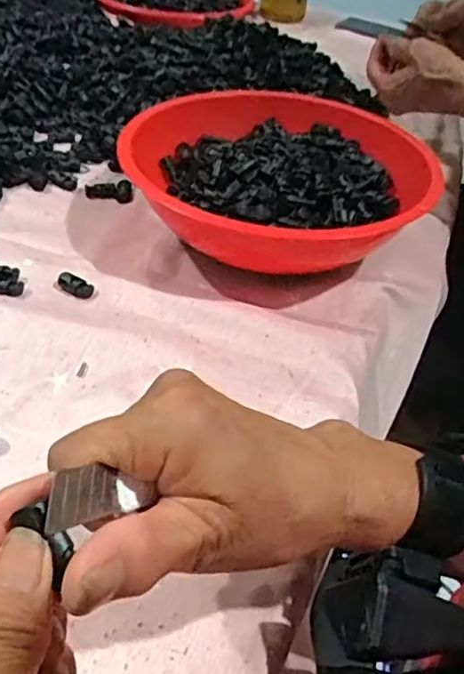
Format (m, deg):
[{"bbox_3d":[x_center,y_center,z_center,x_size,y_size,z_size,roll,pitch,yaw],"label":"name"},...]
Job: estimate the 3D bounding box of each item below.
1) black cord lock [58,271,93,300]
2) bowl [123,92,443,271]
[{"bbox_3d":[-0.116,-0.039,0.488,0.030,0.007,0.015,26,45,19],"label":"black cord lock"},{"bbox_3d":[0.036,-0.124,0.549,0.220,0.074,0.241,4,42,-4],"label":"bowl"}]

